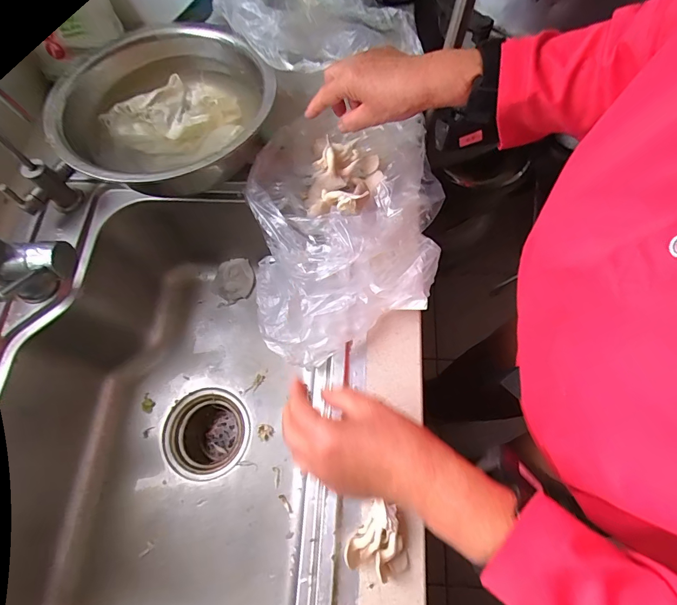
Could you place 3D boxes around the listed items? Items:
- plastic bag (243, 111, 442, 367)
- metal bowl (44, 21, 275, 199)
[{"bbox_3d":[0.007,-0.099,0.488,0.223,0.065,0.320,-4,69,1],"label":"plastic bag"},{"bbox_3d":[-0.220,-0.244,0.515,0.251,0.081,0.265,-1,69,2],"label":"metal bowl"}]

